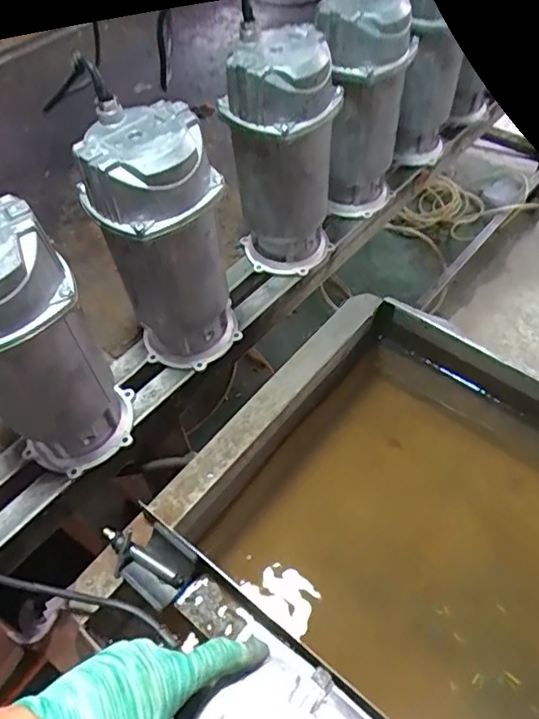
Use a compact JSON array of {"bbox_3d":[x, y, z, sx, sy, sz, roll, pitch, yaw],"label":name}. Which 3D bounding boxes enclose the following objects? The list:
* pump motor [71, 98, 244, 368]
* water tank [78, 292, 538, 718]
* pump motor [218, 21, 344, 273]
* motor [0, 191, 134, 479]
[{"bbox_3d":[-0.114,-0.117,0.627,0.134,0.293,0.108,-14,53,-6],"label":"pump motor"},{"bbox_3d":[0.273,0.291,0.604,0.744,0.209,0.550,33,62,25],"label":"water tank"},{"bbox_3d":[0.018,-0.255,0.718,0.127,0.300,0.125,-2,53,3],"label":"pump motor"},{"bbox_3d":[-0.235,-0.004,0.550,0.117,0.292,0.128,27,60,22],"label":"motor"}]

